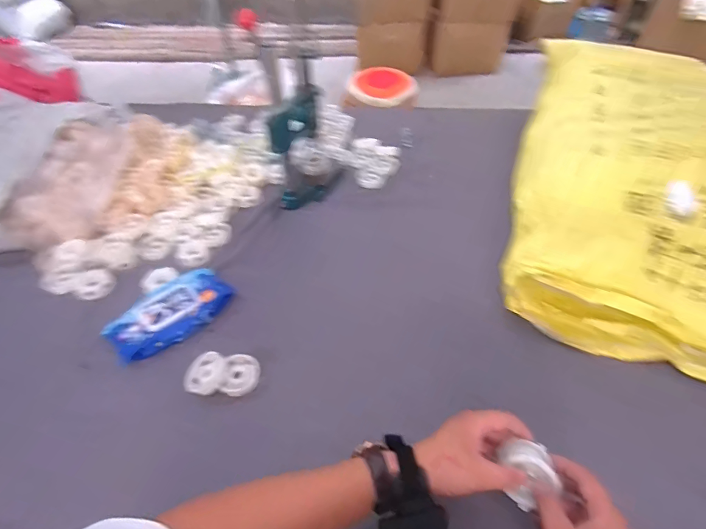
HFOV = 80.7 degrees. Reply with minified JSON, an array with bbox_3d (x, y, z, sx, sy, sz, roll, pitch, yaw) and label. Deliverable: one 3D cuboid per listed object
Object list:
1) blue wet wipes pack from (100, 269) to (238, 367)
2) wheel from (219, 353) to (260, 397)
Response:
[{"bbox_3d":[-0.316,0.078,0.721,0.203,0.032,0.105,-35,54,-28],"label":"blue wet wipes pack"},{"bbox_3d":[-0.175,0.171,0.649,0.056,0.016,0.067,0,46,2],"label":"wheel"}]

